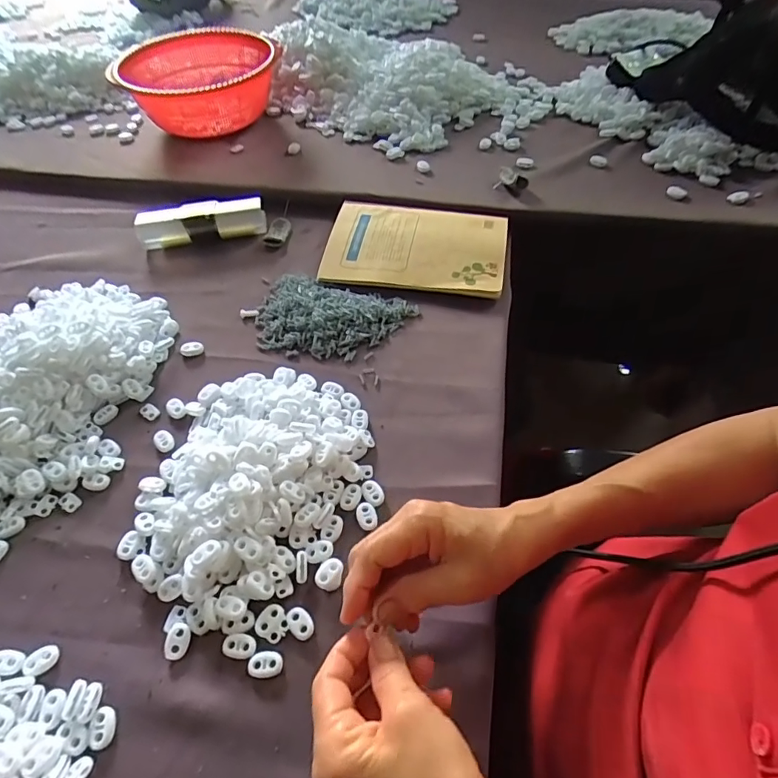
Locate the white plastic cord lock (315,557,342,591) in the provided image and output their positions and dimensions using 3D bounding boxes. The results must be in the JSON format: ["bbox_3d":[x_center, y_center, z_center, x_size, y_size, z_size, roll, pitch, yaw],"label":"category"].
[{"bbox_3d":[-0.043,0.135,0.359,0.017,0.011,0.021,21,58,19],"label":"white plastic cord lock"}]

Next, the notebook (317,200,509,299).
[{"bbox_3d":[0.031,-0.172,0.574,0.204,0.009,0.138,7,54,9],"label":"notebook"}]

